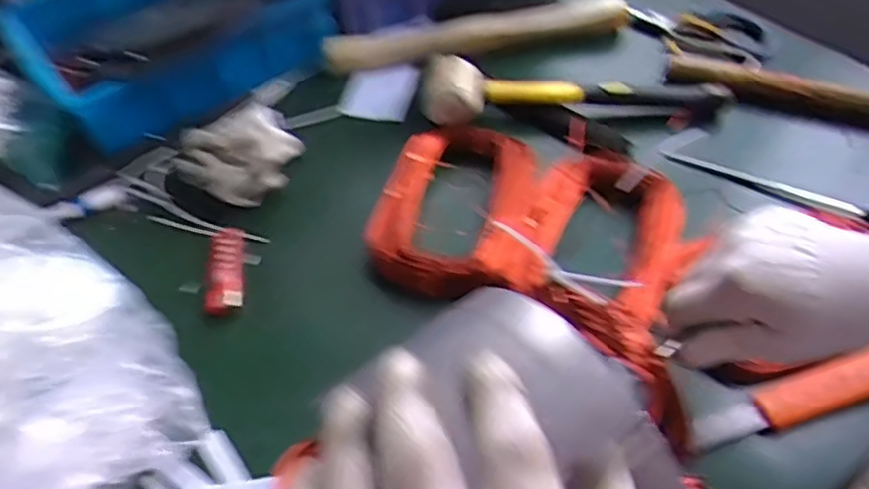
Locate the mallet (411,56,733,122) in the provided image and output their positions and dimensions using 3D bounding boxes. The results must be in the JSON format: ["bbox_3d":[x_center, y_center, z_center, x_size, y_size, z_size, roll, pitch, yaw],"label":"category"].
[{"bbox_3d":[0.137,-0.153,0.634,0.294,0.050,0.072,-7,53,-2],"label":"mallet"}]

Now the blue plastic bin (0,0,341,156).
[{"bbox_3d":[-0.274,-0.232,0.690,0.295,0.079,0.215,-33,58,-20],"label":"blue plastic bin"}]

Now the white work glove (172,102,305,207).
[{"bbox_3d":[-0.180,-0.084,0.600,0.110,0.043,0.106,-28,57,-17],"label":"white work glove"}]

